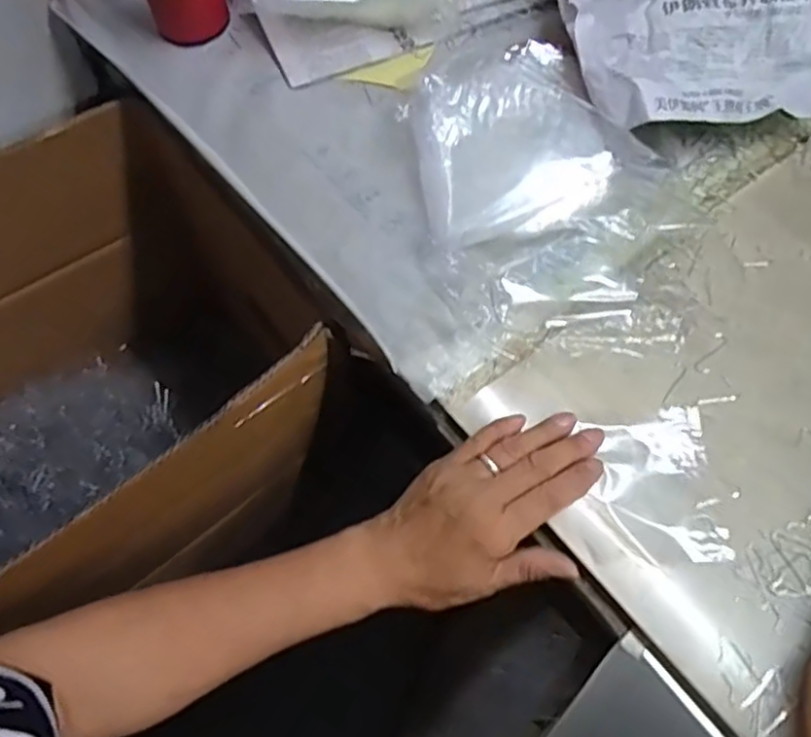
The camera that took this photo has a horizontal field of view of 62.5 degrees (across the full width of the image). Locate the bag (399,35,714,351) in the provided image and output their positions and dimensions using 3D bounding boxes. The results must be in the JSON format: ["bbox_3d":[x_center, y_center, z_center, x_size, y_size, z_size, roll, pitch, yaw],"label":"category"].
[{"bbox_3d":[0.108,-0.146,0.501,0.188,0.033,0.283,-11,63,-5],"label":"bag"}]

